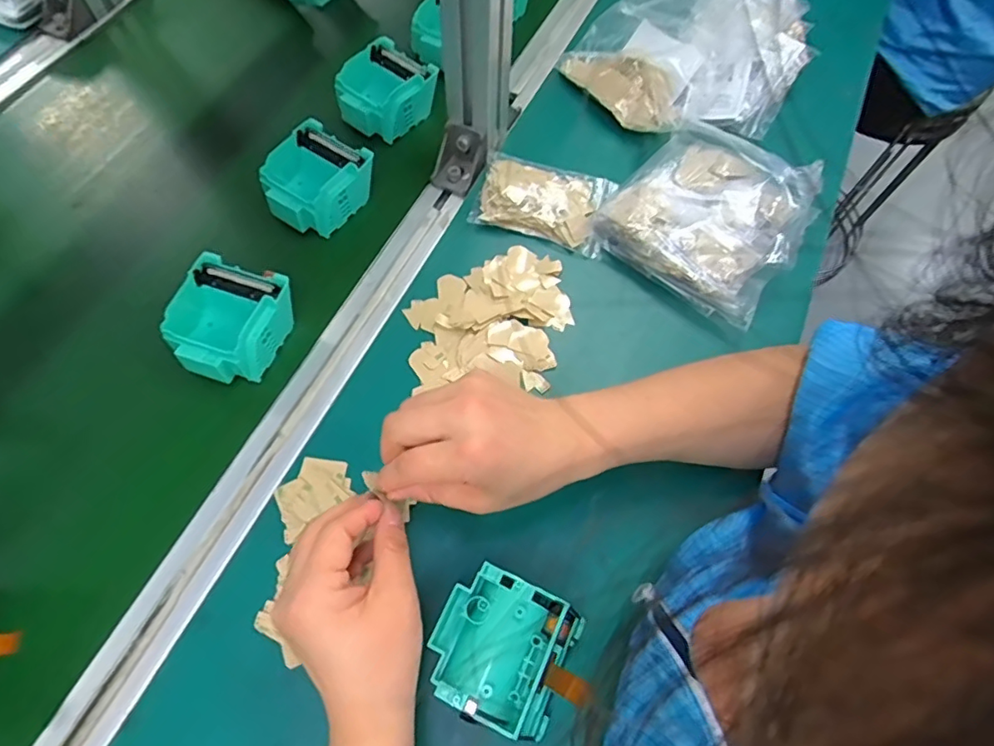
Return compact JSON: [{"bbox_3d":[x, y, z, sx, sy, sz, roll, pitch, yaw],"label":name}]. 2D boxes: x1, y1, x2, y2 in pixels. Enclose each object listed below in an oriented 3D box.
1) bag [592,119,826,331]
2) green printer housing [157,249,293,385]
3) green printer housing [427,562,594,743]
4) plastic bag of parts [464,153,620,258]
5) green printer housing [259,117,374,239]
[{"bbox_3d":[0.180,-0.139,0.462,0.146,0.045,0.162,35,69,14],"label":"bag"},{"bbox_3d":[-0.199,-0.037,0.412,0.074,0.035,0.081,16,66,6],"label":"green printer housing"},{"bbox_3d":[0.007,0.163,0.322,0.085,0.045,0.074,24,67,10],"label":"green printer housing"},{"bbox_3d":[0.039,-0.148,0.475,0.111,0.023,0.071,16,66,6],"label":"plastic bag of parts"},{"bbox_3d":[-0.157,-0.164,0.472,0.078,0.039,0.082,37,69,15],"label":"green printer housing"}]

